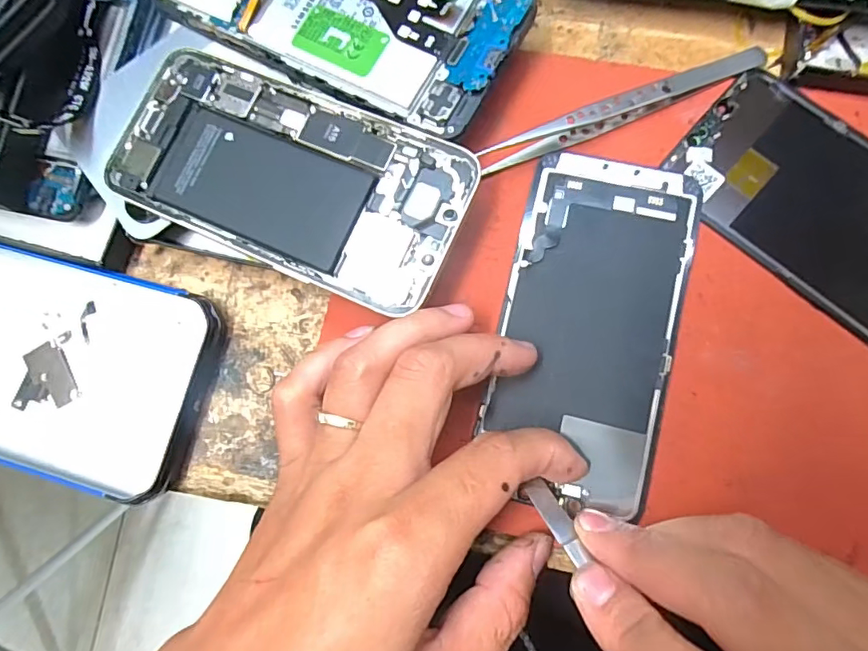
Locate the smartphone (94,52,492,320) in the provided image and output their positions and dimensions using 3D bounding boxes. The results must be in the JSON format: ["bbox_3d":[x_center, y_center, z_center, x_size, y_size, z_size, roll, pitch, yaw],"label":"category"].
[{"bbox_3d":[-0.058,-0.059,0.203,0.141,0.004,0.069,23,84,8],"label":"smartphone"}]

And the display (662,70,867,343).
[{"bbox_3d":[0.162,-0.040,0.203,0.138,0.004,0.067,41,87,9],"label":"display"}]

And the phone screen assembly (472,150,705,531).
[{"bbox_3d":[0.061,0.000,0.205,0.066,0.004,0.136,13,83,7],"label":"phone screen assembly"}]

